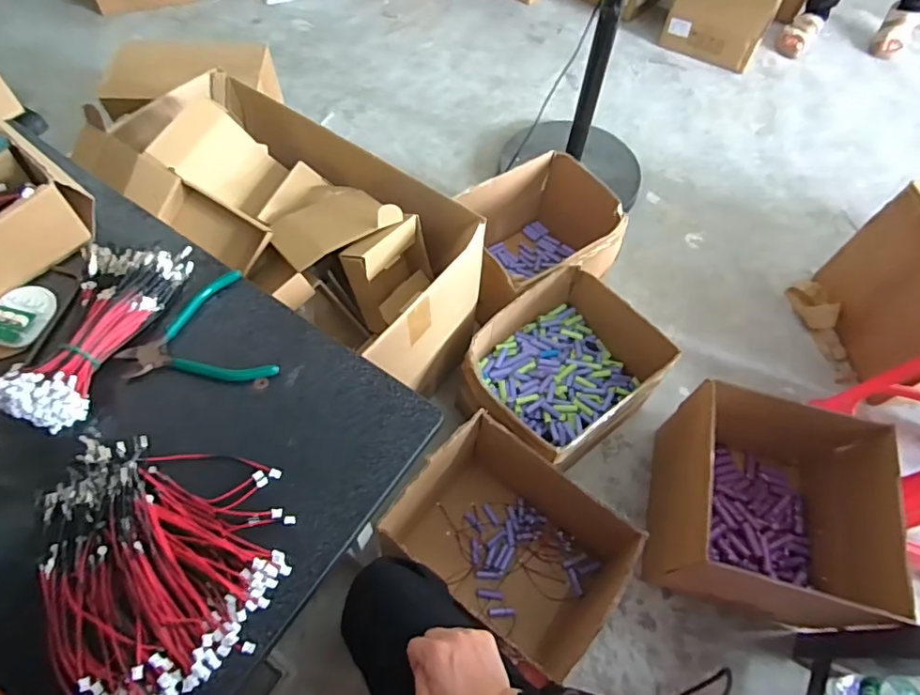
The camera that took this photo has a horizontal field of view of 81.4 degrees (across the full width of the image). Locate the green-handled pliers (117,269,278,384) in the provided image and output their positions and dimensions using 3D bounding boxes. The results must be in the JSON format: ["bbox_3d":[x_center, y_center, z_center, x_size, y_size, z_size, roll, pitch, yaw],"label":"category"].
[{"bbox_3d":[-0.224,-0.007,0.444,0.108,0.017,0.111,-25,65,-15],"label":"green-handled pliers"}]

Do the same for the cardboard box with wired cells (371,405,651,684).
[{"bbox_3d":[0.081,0.344,0.939,0.345,0.270,0.264,34,63,16],"label":"cardboard box with wired cells"}]

